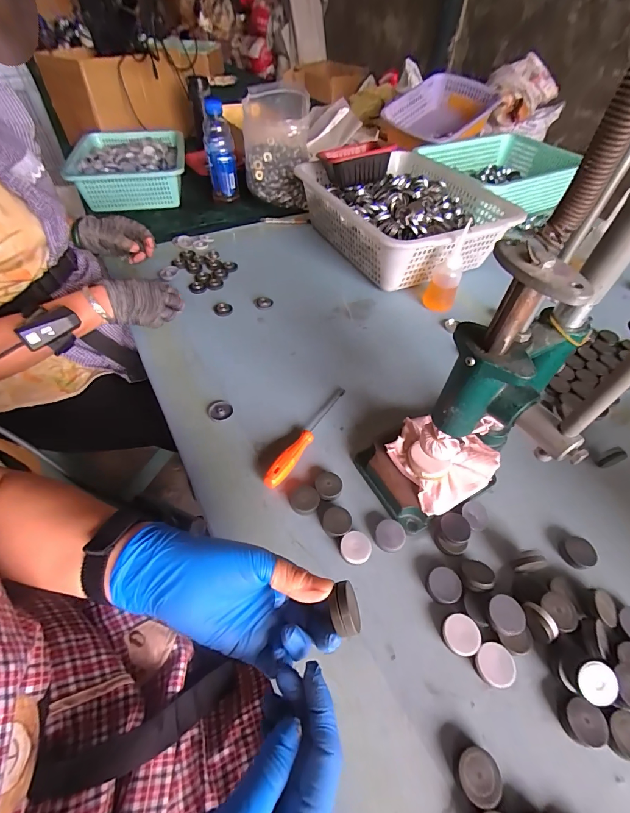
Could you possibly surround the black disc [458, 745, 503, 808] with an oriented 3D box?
[{"bbox_3d":[0.129,0.291,0.278,0.032,0.013,0.032,1,51,-2],"label":"black disc"}]

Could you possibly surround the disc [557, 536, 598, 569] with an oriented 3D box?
[{"bbox_3d":[0.293,0.163,0.393,0.032,0.014,0.031,1,52,-2],"label":"disc"}]

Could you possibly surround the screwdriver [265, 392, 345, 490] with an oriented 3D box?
[{"bbox_3d":[-0.004,0.036,0.471,0.020,0.020,0.185,30,56,19],"label":"screwdriver"}]

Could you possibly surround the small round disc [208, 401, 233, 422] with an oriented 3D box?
[{"bbox_3d":[-0.134,0.006,0.498,0.034,0.004,0.034,1,51,-2],"label":"small round disc"}]

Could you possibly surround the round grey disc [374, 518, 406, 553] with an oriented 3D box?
[{"bbox_3d":[0.084,0.145,0.394,0.033,0.012,0.033,-5,67,12],"label":"round grey disc"}]

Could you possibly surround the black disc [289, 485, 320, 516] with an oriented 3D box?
[{"bbox_3d":[-0.011,0.109,0.416,0.033,0.013,0.034,1,51,-2],"label":"black disc"}]

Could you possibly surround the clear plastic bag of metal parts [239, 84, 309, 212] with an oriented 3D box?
[{"bbox_3d":[-0.095,-0.624,0.871,0.156,0.234,0.191,-2,51,-4],"label":"clear plastic bag of metal parts"}]

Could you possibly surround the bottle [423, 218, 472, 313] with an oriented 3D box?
[{"bbox_3d":[0.248,-0.256,0.647,0.054,0.149,0.054,18,53,11],"label":"bottle"}]

